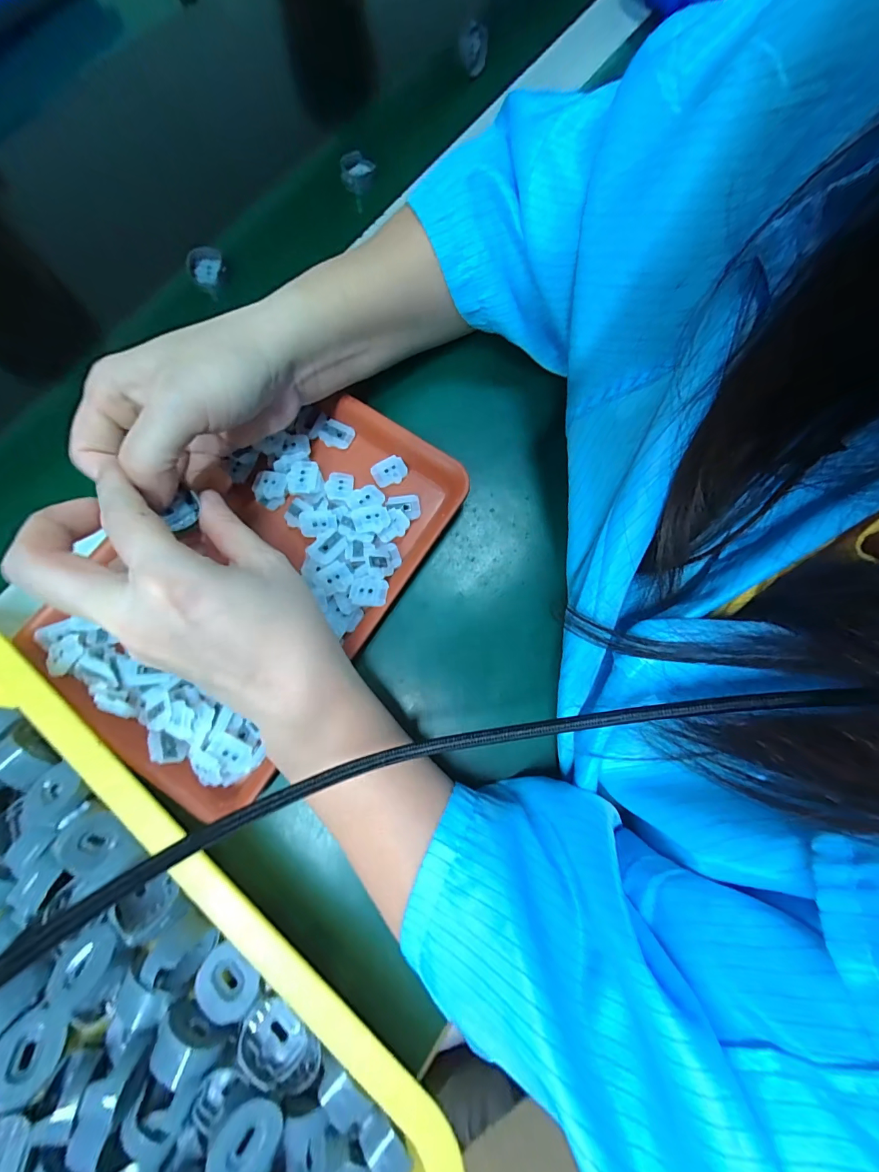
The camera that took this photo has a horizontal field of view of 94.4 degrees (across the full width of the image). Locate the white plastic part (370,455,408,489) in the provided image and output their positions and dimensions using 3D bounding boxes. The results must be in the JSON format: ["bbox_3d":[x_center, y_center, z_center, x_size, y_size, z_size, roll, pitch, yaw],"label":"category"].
[{"bbox_3d":[-0.032,-0.075,0.263,0.022,0.004,0.017,-23,79,-6],"label":"white plastic part"}]

